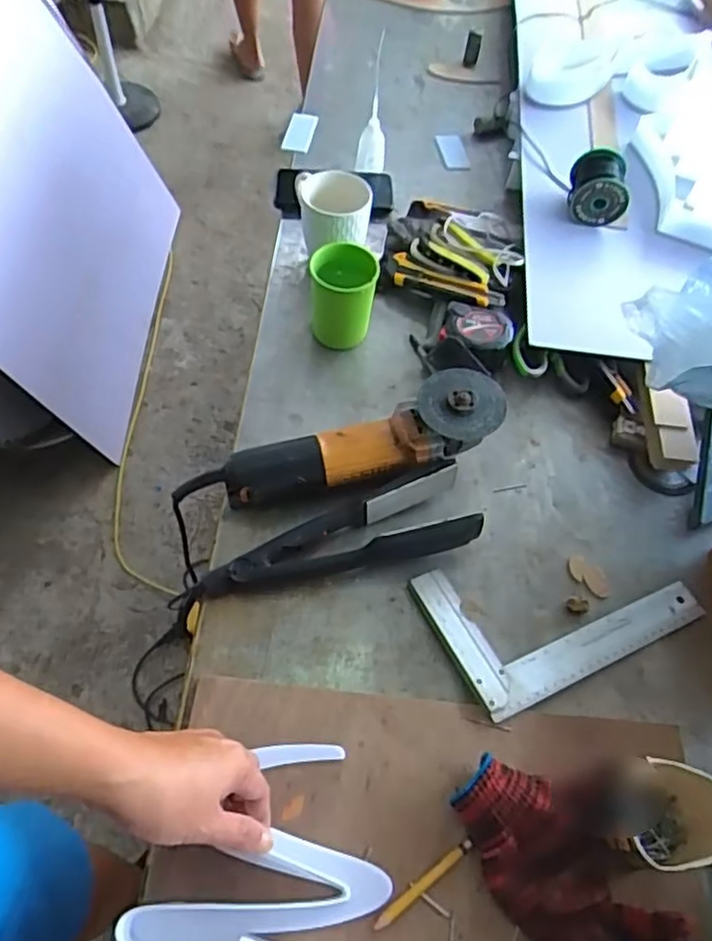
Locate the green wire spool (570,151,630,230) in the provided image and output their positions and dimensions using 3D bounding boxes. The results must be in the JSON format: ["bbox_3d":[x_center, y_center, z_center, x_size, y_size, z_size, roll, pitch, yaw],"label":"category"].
[{"bbox_3d":[0.316,-0.365,0.878,0.076,0.070,0.072,14,59,5],"label":"green wire spool"}]

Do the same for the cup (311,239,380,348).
[{"bbox_3d":[-0.015,-0.198,0.793,0.072,0.109,0.078,2,58,-2],"label":"cup"}]

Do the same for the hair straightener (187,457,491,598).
[{"bbox_3d":[-0.018,0.070,0.647,0.272,0.058,0.079,-17,60,-14],"label":"hair straightener"}]

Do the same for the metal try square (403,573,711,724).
[{"bbox_3d":[0.197,0.122,0.649,0.254,0.025,0.145,-21,61,-16],"label":"metal try square"}]

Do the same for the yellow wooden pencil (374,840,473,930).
[{"bbox_3d":[0.052,0.314,0.511,0.092,0.005,0.010,-29,63,-20],"label":"yellow wooden pencil"}]

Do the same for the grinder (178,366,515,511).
[{"bbox_3d":[-0.012,-0.013,0.676,0.328,0.094,0.082,-16,59,-13],"label":"grinder"}]

